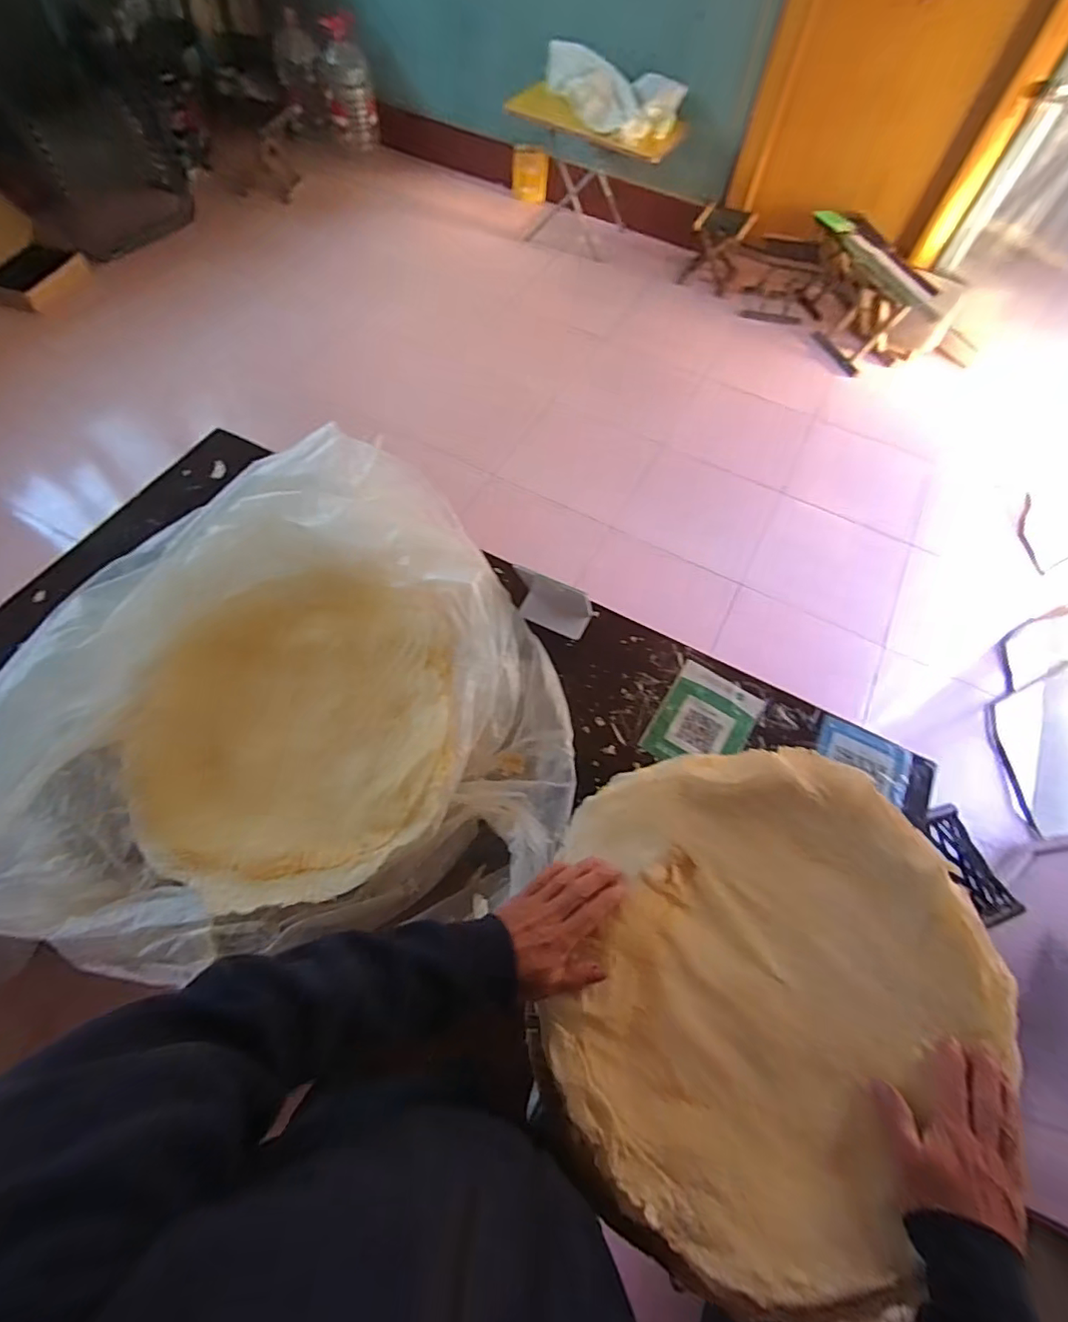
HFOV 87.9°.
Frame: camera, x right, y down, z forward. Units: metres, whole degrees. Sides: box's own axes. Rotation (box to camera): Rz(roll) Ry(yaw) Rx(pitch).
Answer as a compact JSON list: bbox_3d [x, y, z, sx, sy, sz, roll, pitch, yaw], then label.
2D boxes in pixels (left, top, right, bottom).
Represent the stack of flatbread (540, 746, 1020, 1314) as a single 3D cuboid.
[{"bbox_3d":[0.225,0.293,0.525,0.420,0.043,0.408,-8,63,-7],"label":"stack of flatbread"}]

